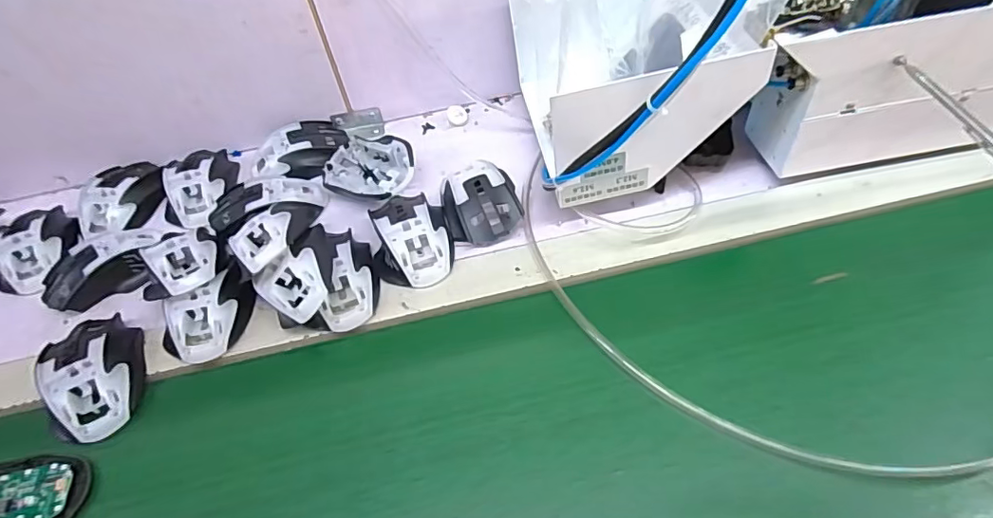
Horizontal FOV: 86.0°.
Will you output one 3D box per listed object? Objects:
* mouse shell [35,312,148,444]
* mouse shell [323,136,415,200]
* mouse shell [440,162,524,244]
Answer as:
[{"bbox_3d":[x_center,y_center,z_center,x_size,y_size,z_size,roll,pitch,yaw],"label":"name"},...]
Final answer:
[{"bbox_3d":[-0.338,0.097,0.446,0.074,0.044,0.113,-28,55,-15],"label":"mouse shell"},{"bbox_3d":[-0.136,-0.096,0.557,0.103,0.031,0.068,13,55,15],"label":"mouse shell"},{"bbox_3d":[-0.017,-0.057,0.522,0.071,0.034,0.087,-17,53,-7],"label":"mouse shell"}]

